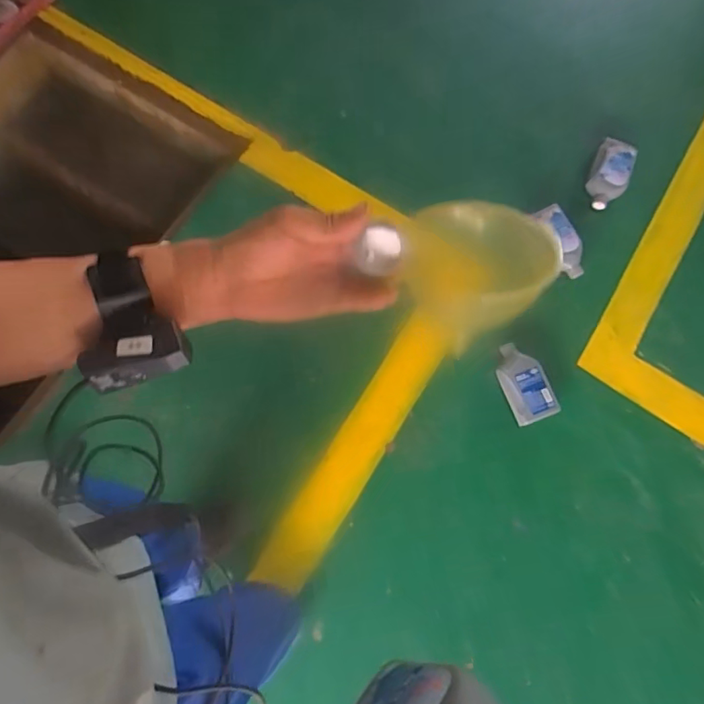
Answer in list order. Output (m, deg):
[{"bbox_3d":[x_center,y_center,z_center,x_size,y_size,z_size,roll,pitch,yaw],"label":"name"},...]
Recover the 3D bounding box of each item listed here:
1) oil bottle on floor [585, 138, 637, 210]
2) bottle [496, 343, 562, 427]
[{"bbox_3d":[0.770,-0.527,1.557,0.119,0.070,0.217,21,77,1],"label":"oil bottle on floor"},{"bbox_3d":[0.455,0.083,1.395,0.119,0.063,0.211,-25,80,-9],"label":"bottle"}]

